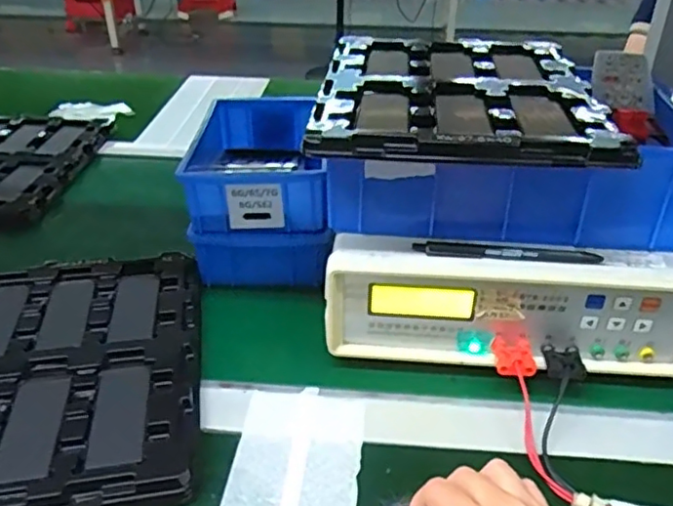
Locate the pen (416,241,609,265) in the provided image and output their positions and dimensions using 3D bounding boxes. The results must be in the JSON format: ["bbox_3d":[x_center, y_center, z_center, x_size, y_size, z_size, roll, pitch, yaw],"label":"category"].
[{"bbox_3d":[0.128,0.001,0.470,0.136,0.006,0.011,3,34,5],"label":"pen"}]

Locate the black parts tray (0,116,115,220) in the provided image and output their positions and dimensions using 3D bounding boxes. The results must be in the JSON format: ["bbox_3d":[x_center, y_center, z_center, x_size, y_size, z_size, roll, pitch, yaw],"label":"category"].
[{"bbox_3d":[-0.466,-0.115,0.859,0.237,0.037,0.285,0,33,1],"label":"black parts tray"}]

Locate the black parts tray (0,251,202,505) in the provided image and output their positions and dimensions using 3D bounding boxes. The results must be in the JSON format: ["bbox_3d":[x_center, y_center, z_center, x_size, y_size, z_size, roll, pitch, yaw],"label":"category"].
[{"bbox_3d":[-0.224,0.094,0.499,0.221,0.026,0.272,-5,34,-8],"label":"black parts tray"}]

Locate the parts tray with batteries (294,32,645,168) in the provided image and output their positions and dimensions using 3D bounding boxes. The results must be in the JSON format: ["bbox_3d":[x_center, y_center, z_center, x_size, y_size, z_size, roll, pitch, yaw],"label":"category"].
[{"bbox_3d":[0.097,-0.136,0.515,0.213,0.014,0.262,3,34,5],"label":"parts tray with batteries"}]

